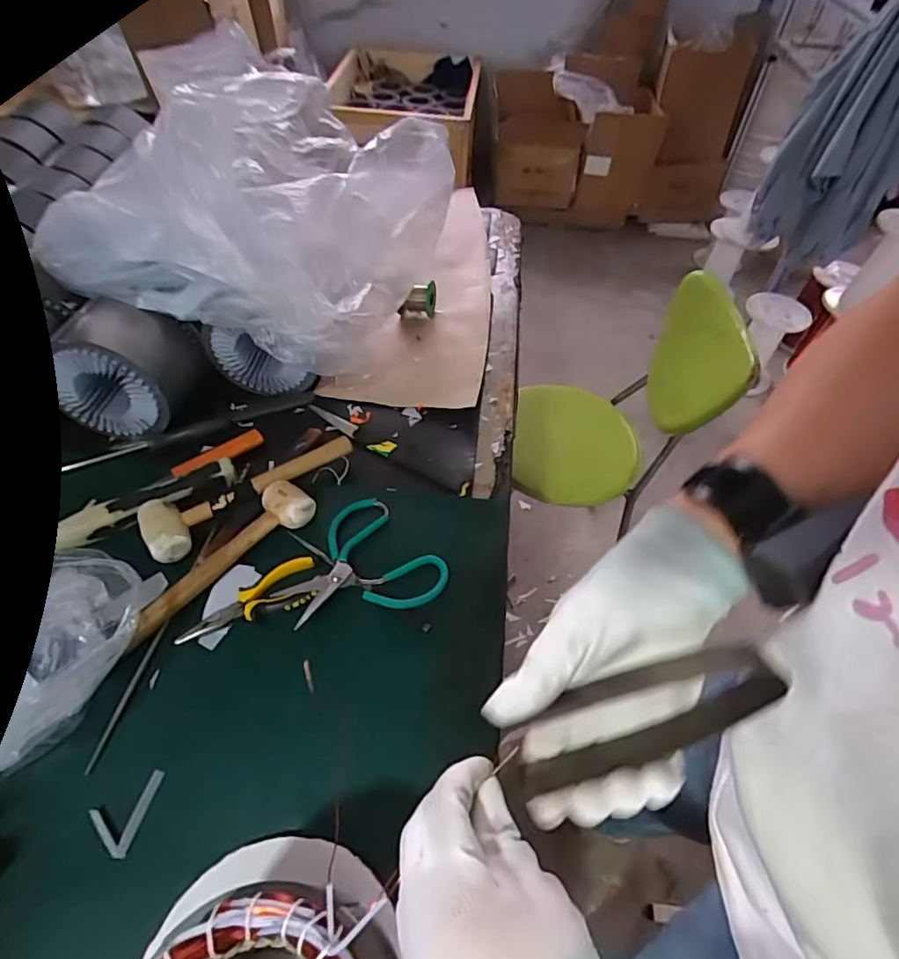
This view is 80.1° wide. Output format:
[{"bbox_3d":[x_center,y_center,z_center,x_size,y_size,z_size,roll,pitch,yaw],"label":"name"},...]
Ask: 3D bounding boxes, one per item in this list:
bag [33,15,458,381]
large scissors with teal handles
[{"bbox_3d":[-0.214,-0.398,0.756,0.312,0.260,0.457,17,53,10],"label":"bag"},{"bbox_3d":[-0.102,0.103,0.595,0.160,0.017,0.152,-35,58,-25],"label":"large scissors with teal handles"}]

